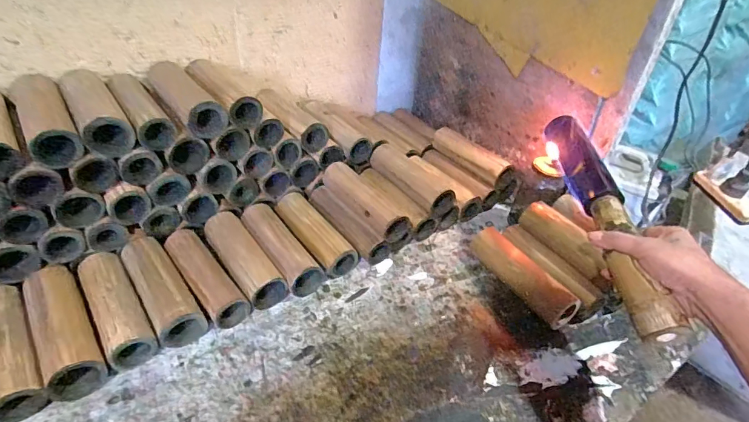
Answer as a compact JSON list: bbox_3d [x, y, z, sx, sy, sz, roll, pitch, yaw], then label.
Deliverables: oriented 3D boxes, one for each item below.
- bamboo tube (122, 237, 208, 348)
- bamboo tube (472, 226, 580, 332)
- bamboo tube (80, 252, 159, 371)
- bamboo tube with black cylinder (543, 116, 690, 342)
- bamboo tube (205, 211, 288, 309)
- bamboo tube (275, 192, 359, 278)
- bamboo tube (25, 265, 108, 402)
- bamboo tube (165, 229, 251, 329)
[{"bbox_3d":[-0.288,0.097,0.573,0.056,0.058,0.173,-23,56,-35],"label":"bamboo tube"},{"bbox_3d":[0.222,0.101,0.660,0.061,0.062,0.181,-14,38,-25],"label":"bamboo tube"},{"bbox_3d":[-0.335,0.117,0.548,0.054,0.046,0.178,-22,55,-33],"label":"bamboo tube"},{"bbox_3d":[0.286,0.001,0.533,0.040,0.052,0.340,2,49,-4],"label":"bamboo tube with black cylinder"},{"bbox_3d":[-0.196,0.075,0.641,0.060,0.059,0.183,-24,43,-35],"label":"bamboo tube"},{"bbox_3d":[-0.098,0.040,0.707,0.059,0.065,0.185,-21,41,-33],"label":"bamboo tube"},{"bbox_3d":[-0.373,0.132,0.508,0.052,0.050,0.182,-22,55,-33],"label":"bamboo tube"},{"bbox_3d":[-0.244,0.084,0.601,0.051,0.043,0.181,-26,57,-37],"label":"bamboo tube"}]

